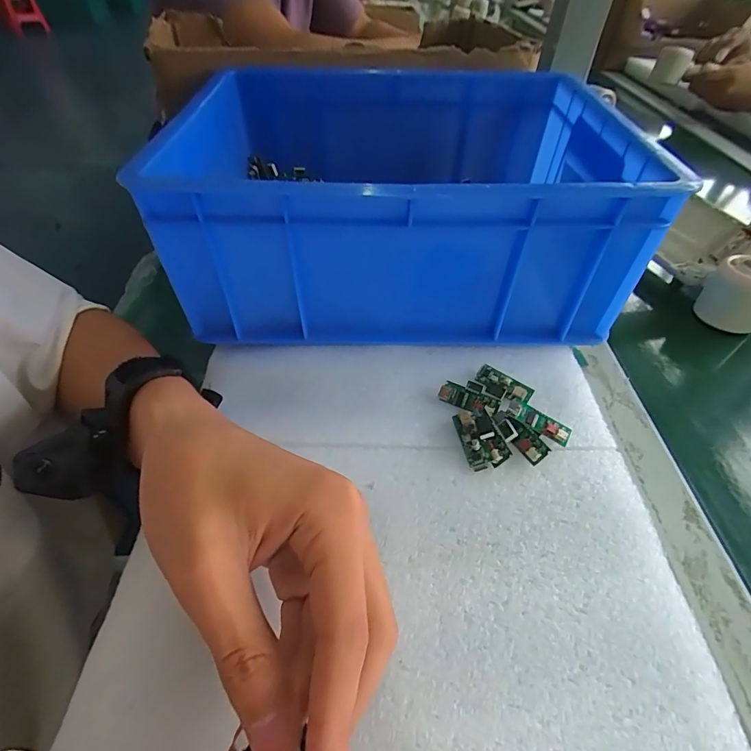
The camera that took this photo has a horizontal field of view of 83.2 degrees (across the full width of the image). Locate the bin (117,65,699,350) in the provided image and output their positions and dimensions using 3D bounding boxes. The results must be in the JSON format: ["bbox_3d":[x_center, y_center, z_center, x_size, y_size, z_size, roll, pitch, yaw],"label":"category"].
[{"bbox_3d":[0.023,-0.160,0.363,0.324,0.123,0.262,3,48,0],"label":"bin"}]

